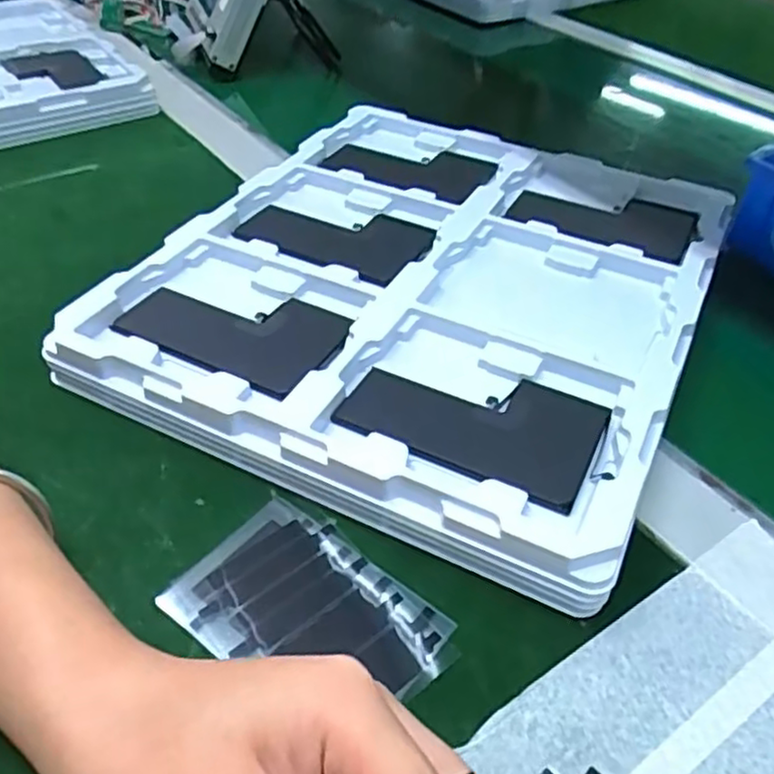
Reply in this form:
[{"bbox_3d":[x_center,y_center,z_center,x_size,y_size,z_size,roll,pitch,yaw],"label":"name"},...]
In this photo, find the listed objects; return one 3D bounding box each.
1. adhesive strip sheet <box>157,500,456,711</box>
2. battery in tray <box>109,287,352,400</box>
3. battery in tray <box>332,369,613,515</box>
[{"bbox_3d":[-0.029,0.087,0.265,0.098,0.004,0.066,32,53,26],"label":"adhesive strip sheet"},{"bbox_3d":[-0.076,-0.035,0.352,0.112,0.009,0.068,21,47,19],"label":"battery in tray"},{"bbox_3d":[0.039,0.013,0.312,0.108,0.005,0.067,20,43,20],"label":"battery in tray"}]

